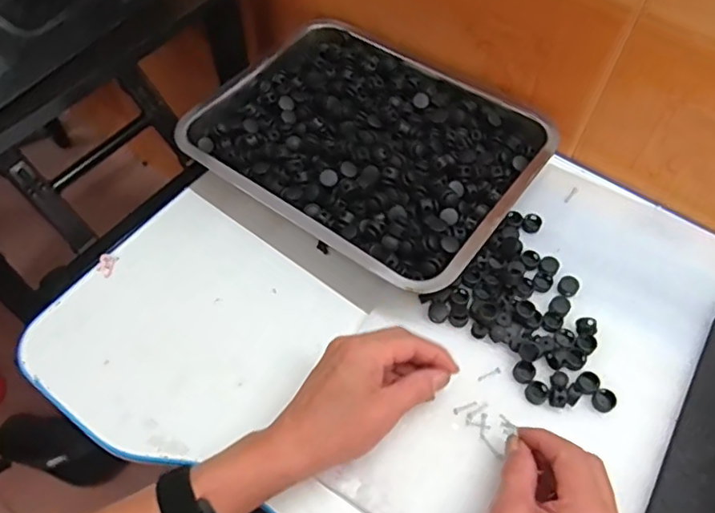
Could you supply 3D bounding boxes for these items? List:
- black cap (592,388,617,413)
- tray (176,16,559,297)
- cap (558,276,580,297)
[{"bbox_3d":[0.192,0.112,0.453,0.017,0.004,0.017,0,58,0],"label":"black cap"},{"bbox_3d":[0.011,-0.117,0.575,0.316,0.052,0.250,34,64,19],"label":"tray"},{"bbox_3d":[0.184,0.027,0.508,0.017,0.005,0.019,32,63,18],"label":"cap"}]

